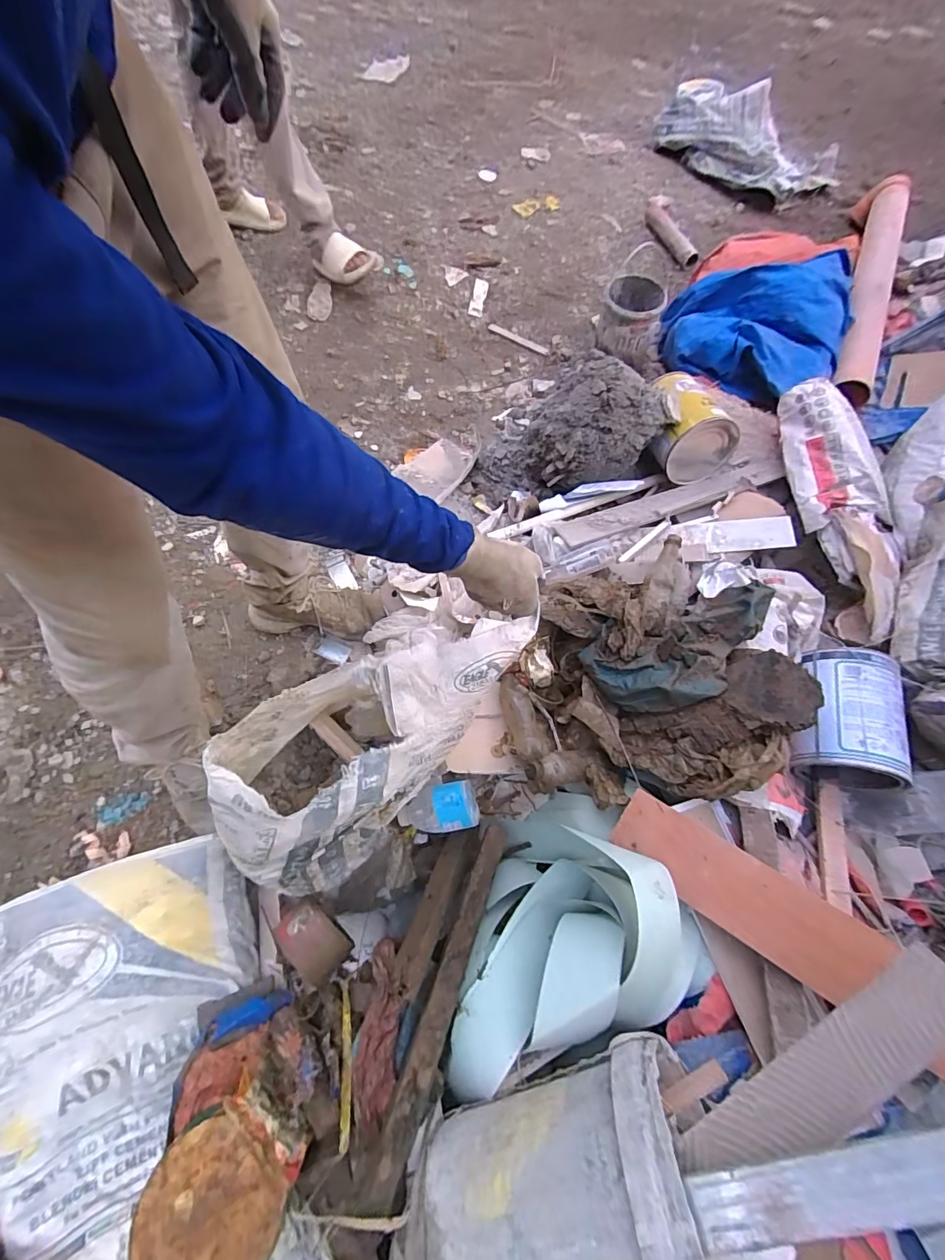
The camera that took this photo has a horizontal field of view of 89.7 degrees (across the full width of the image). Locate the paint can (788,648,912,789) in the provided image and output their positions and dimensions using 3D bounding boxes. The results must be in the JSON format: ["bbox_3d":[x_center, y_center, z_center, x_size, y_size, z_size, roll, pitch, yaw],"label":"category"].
[{"bbox_3d":[0.636,0.150,0.822,0.160,0.141,0.221,11,67,2],"label":"paint can"}]

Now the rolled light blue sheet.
[{"bbox_3d":[0.118,0.443,0.725,0.381,0.222,0.316,-15,69,-9],"label":"rolled light blue sheet"}]

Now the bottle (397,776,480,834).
[{"bbox_3d":[-0.059,0.293,0.788,0.132,0.068,0.081,-8,68,-7],"label":"bottle"}]

